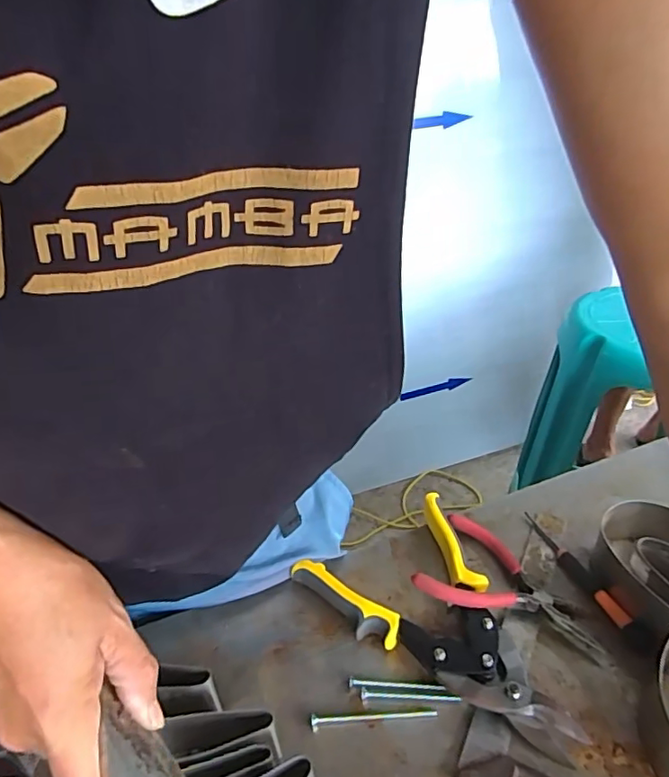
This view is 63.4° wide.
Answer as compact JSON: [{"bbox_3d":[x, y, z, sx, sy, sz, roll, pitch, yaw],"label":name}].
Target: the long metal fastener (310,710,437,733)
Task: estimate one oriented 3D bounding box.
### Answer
[{"bbox_3d":[0.027,0.234,0.386,0.089,0.004,0.010,-4,35,-2],"label":"long metal fastener"}]

